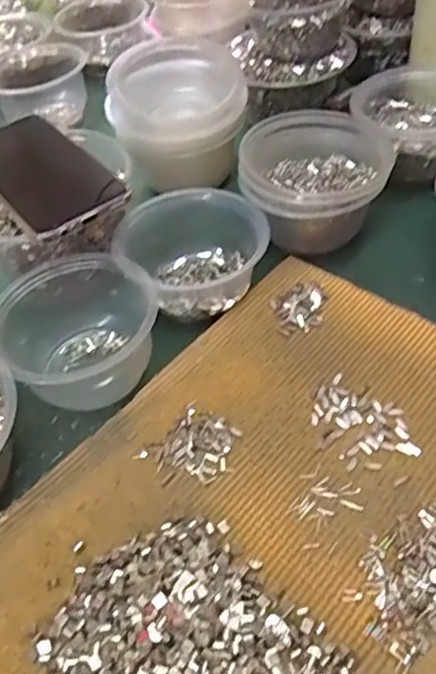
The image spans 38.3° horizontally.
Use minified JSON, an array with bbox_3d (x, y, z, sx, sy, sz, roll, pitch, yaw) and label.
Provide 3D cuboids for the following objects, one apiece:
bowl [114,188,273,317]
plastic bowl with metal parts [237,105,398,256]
[{"bbox_3d":[-0.020,-0.072,0.491,0.099,0.048,0.109,-29,51,-18],"label":"bowl"},{"bbox_3d":[0.079,-0.124,0.508,0.114,0.072,0.106,-4,48,4],"label":"plastic bowl with metal parts"}]

